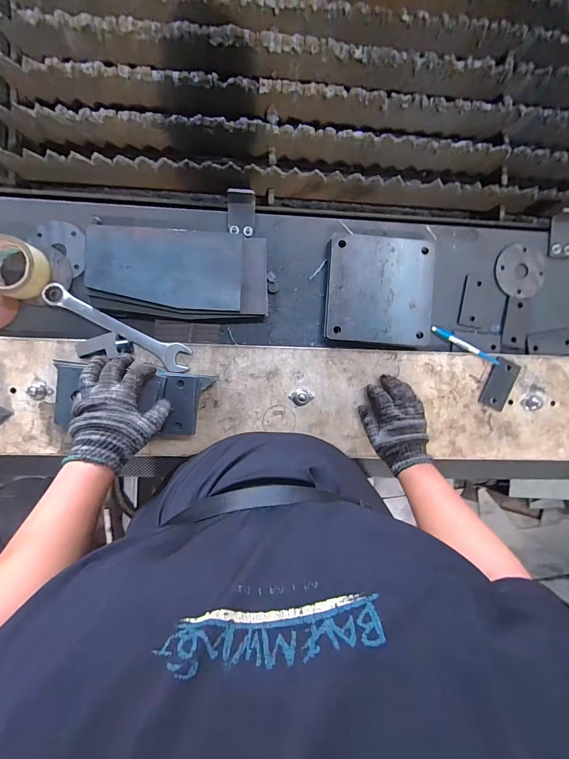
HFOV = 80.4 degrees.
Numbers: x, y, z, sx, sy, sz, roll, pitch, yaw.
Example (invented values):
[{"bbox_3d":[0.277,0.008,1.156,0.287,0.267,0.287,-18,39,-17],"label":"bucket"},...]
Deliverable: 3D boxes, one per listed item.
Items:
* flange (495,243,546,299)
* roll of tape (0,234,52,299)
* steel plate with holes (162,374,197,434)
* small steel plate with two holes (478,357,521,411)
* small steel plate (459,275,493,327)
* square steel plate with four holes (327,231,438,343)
[{"bbox_3d":[0.483,-0.221,0.684,0.102,0.007,0.106,0,89,-5],"label":"flange"},{"bbox_3d":[-0.470,-0.192,0.579,0.095,0.049,0.093,0,89,-5],"label":"roll of tape"},{"bbox_3d":[-0.174,0.044,0.566,0.052,0.013,0.096,4,89,-17],"label":"steel plate with holes"},{"bbox_3d":[0.423,0.008,0.663,0.052,0.005,0.100,25,87,-5],"label":"small steel plate with two holes"},{"bbox_3d":[0.386,-0.160,0.678,0.054,0.006,0.104,10,88,-5],"label":"small steel plate"},{"bbox_3d":[0.183,-0.170,0.641,0.202,0.024,0.198,4,89,-5],"label":"square steel plate with four holes"}]

